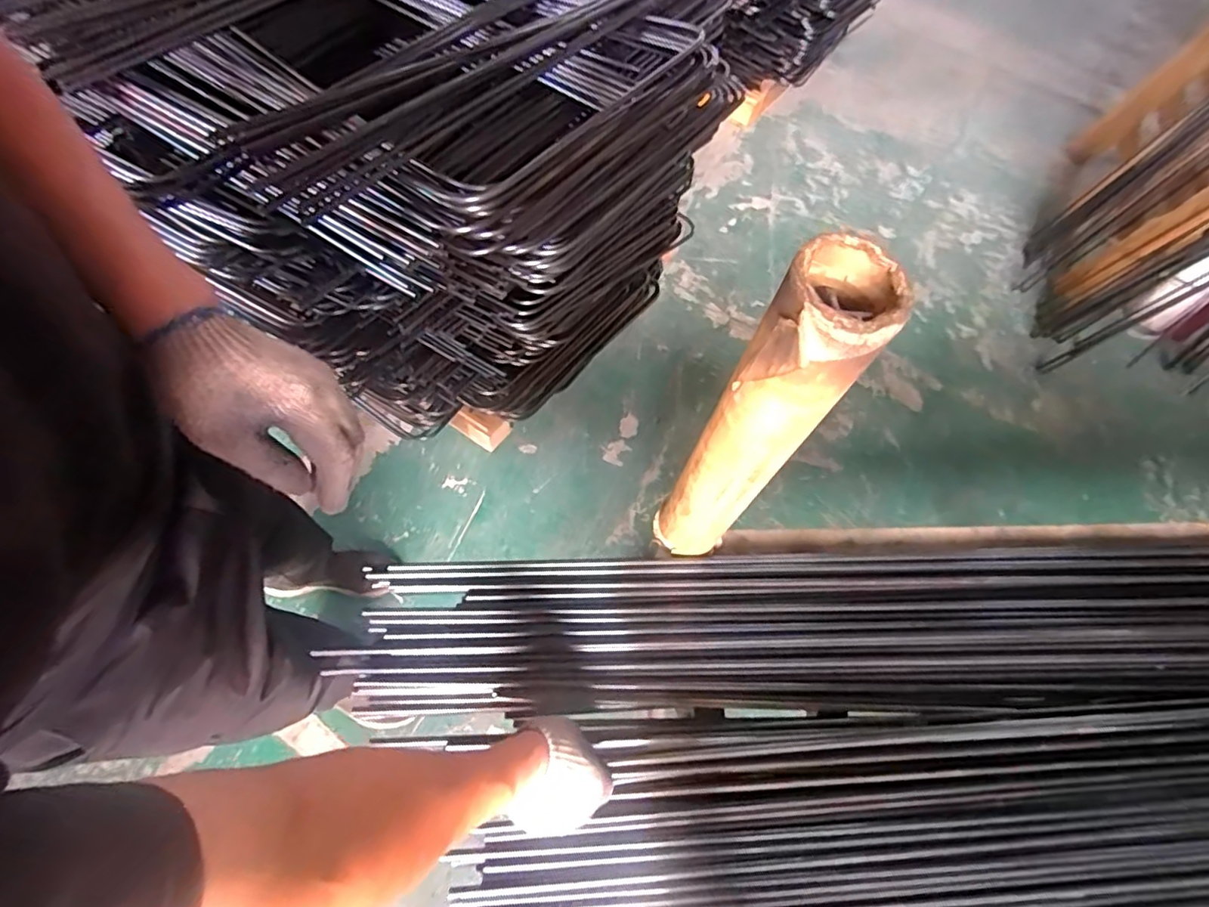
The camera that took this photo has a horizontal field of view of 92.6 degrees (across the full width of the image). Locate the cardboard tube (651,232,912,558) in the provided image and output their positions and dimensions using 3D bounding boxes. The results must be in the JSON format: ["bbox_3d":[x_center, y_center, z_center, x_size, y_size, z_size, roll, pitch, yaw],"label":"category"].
[{"bbox_3d":[0.148,-0.005,0.609,0.104,0.485,0.095,36,64,13],"label":"cardboard tube"}]

